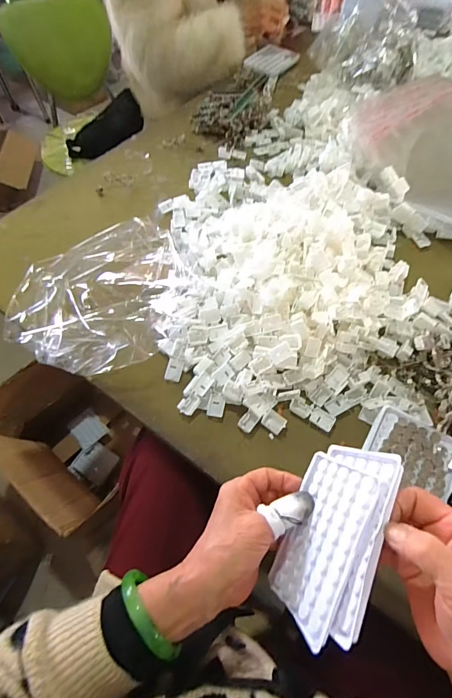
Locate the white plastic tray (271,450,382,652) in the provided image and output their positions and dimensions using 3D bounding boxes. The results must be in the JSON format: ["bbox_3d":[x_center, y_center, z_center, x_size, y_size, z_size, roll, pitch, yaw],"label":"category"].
[{"bbox_3d":[0.078,0.154,0.296,0.006,0.091,0.124,29,77,-12],"label":"white plastic tray"}]

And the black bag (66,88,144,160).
[{"bbox_3d":[-0.407,-0.737,1.221,0.284,0.107,0.055,-36,65,3],"label":"black bag"}]

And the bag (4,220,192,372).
[{"bbox_3d":[-0.163,-0.088,0.486,0.181,0.094,0.230,15,61,8],"label":"bag"}]

